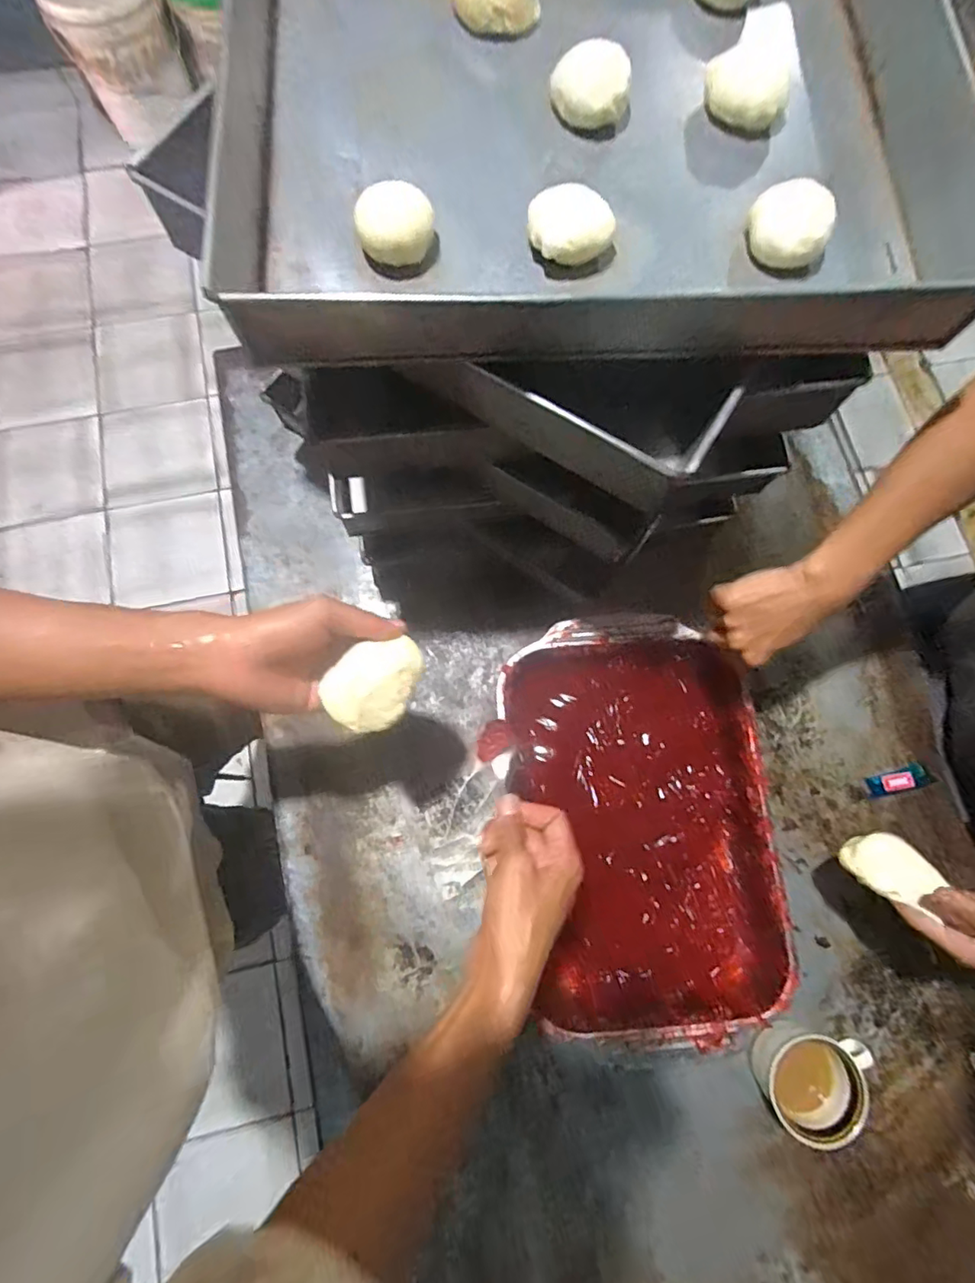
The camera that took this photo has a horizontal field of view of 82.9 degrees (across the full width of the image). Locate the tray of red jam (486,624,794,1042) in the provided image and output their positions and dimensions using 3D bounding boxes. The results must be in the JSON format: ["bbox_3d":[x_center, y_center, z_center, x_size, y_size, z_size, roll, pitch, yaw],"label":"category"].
[{"bbox_3d":[0.156,0.185,0.604,0.275,0.075,0.414,-7,77,-3],"label":"tray of red jam"}]

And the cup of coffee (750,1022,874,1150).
[{"bbox_3d":[0.323,0.433,0.555,0.069,0.069,0.108,41,79,8],"label":"cup of coffee"}]

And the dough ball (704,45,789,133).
[{"bbox_3d":[0.185,-0.395,0.393,0.052,0.031,0.046,9,76,0],"label":"dough ball"}]

